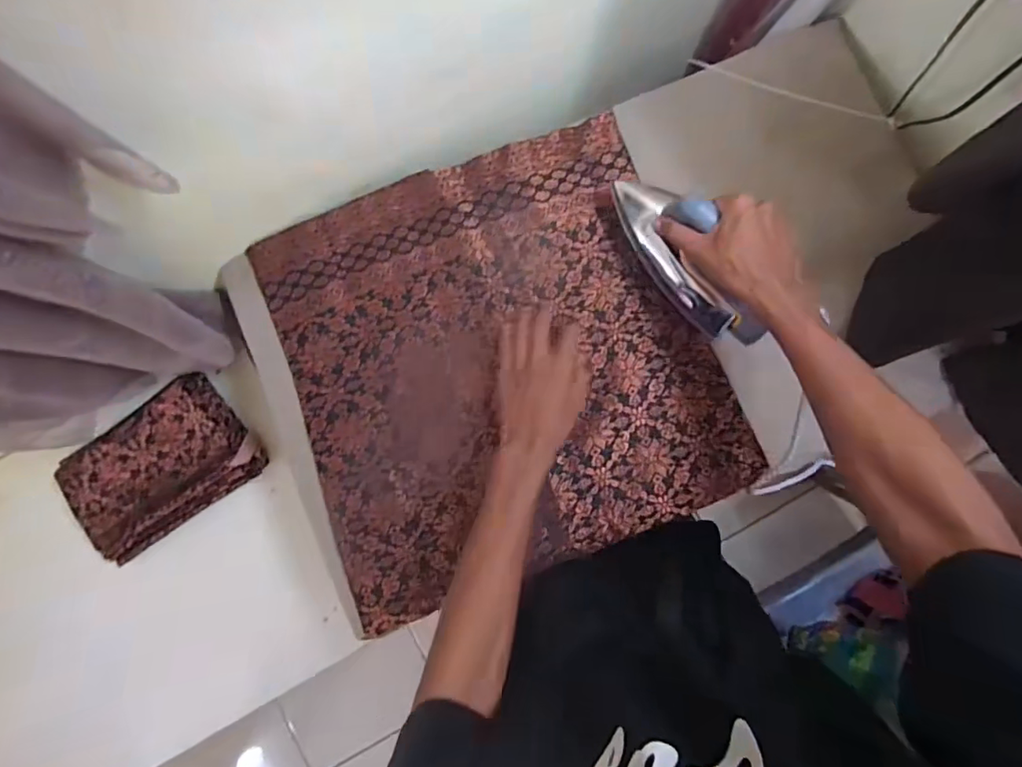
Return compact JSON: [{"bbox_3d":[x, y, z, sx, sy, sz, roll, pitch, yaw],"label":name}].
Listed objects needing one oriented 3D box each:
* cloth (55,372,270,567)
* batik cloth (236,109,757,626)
[{"bbox_3d":[-0.498,0.119,0.753,0.274,0.045,0.172,-33,83,0],"label":"cloth"},{"bbox_3d":[-0.022,-0.028,0.644,0.478,0.017,0.482,-20,83,2],"label":"batik cloth"}]

